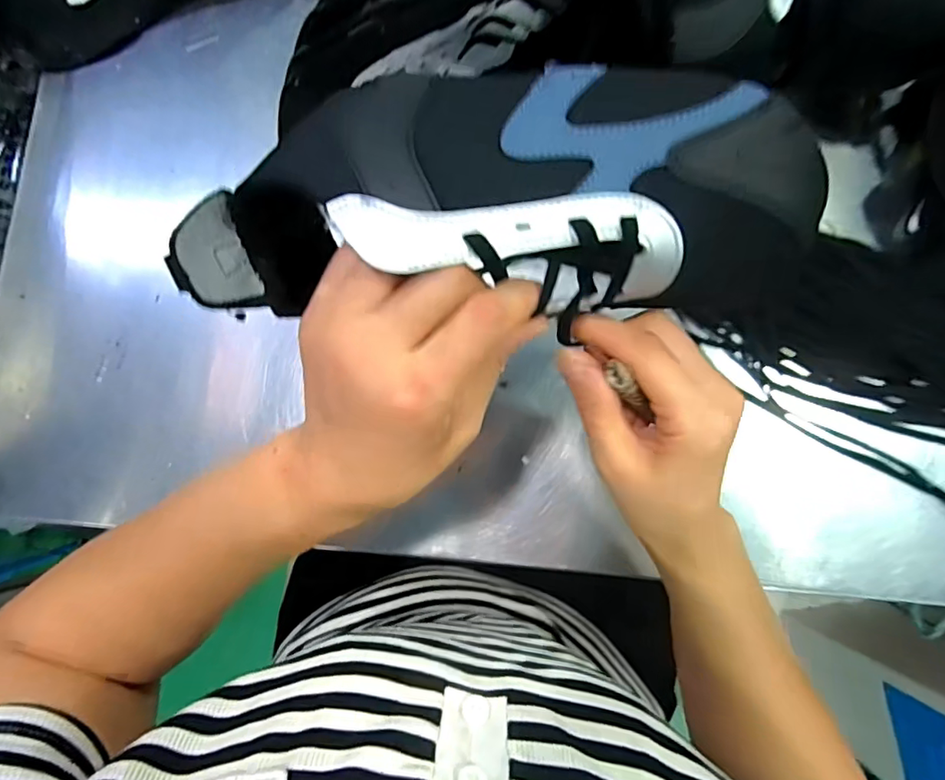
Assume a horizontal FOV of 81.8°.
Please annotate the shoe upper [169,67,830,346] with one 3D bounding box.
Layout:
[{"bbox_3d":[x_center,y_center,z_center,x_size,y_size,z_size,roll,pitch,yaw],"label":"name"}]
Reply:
[{"bbox_3d":[0.007,-0.078,0.215,0.240,0.056,0.094,0,82,3],"label":"shoe upper"}]

